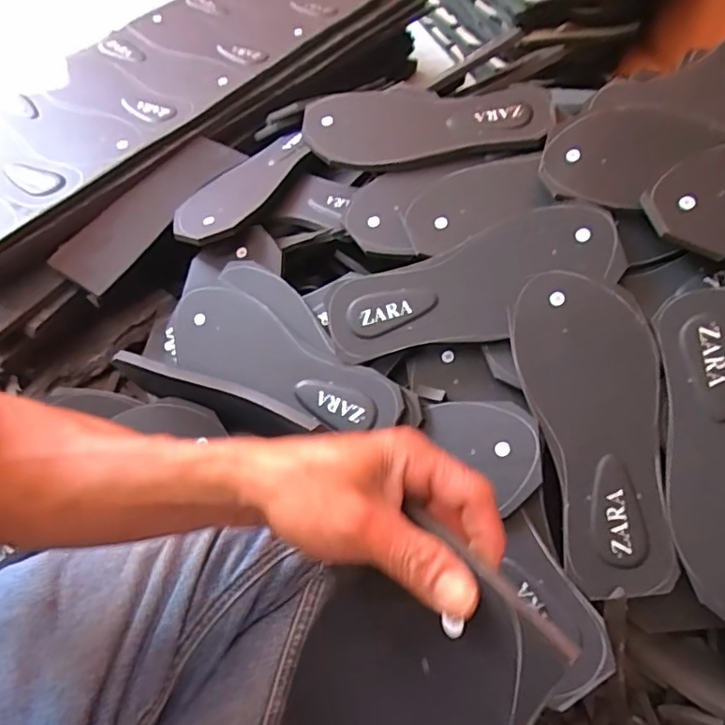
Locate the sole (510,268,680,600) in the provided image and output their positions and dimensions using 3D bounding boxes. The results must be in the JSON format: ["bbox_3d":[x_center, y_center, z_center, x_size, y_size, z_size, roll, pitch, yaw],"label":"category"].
[{"bbox_3d":[0.186,0.047,0.427,0.098,0.008,0.242,-14,77,13],"label":"sole"}]

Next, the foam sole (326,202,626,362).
[{"bbox_3d":[0.091,-0.065,0.474,0.249,0.010,0.088,-19,75,10],"label":"foam sole"}]

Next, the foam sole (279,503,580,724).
[{"bbox_3d":[-0.010,0.188,0.256,0.016,0.245,0.102,12,19,-47],"label":"foam sole"}]

